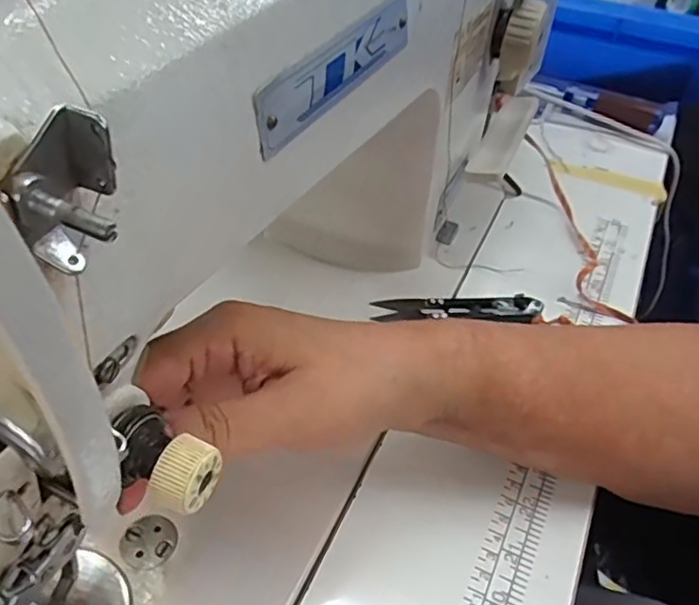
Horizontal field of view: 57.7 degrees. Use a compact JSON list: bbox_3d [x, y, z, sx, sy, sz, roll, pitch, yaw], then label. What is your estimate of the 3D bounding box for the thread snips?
[{"bbox_3d":[0.068,0.004,0.401,0.101,0.007,0.022,5,45,2],"label":"thread snips"}]

